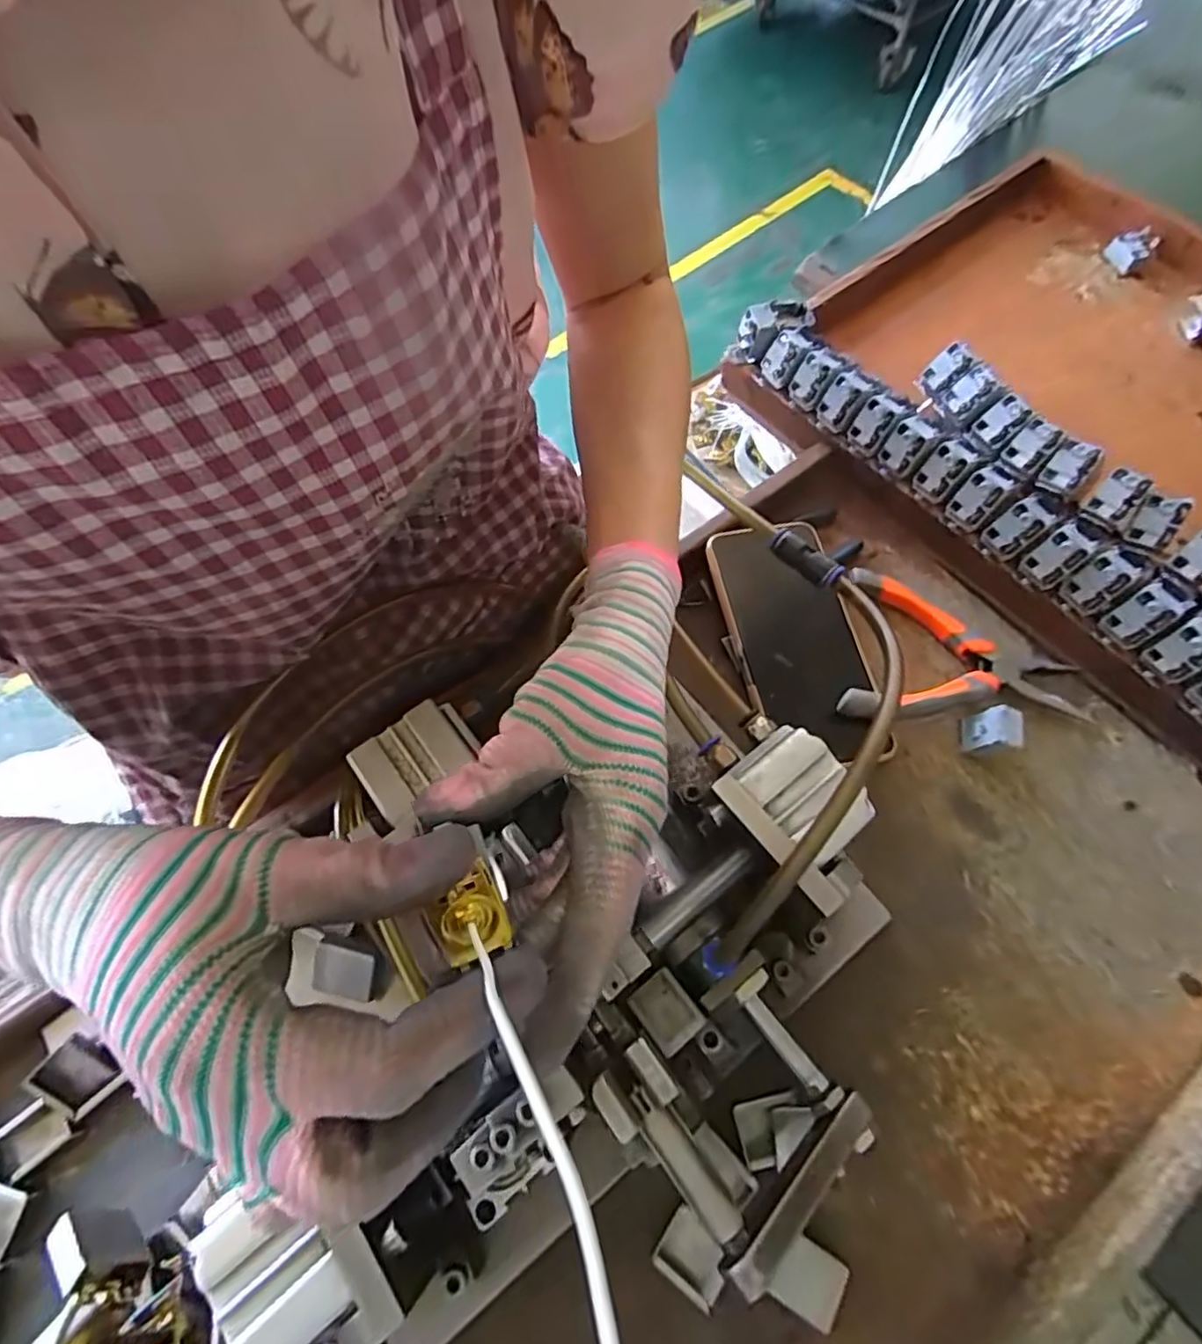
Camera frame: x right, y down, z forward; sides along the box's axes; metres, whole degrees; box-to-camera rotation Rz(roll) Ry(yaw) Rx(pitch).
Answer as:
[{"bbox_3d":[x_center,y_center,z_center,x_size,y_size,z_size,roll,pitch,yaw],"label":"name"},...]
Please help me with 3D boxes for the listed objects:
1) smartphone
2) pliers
[{"bbox_3d":[0.119,-0.022,0.394,0.077,0.011,0.159,-5,66,-10],"label":"smartphone"},{"bbox_3d":[0.219,-0.004,0.388,0.140,0.024,0.100,12,67,8],"label":"pliers"}]

